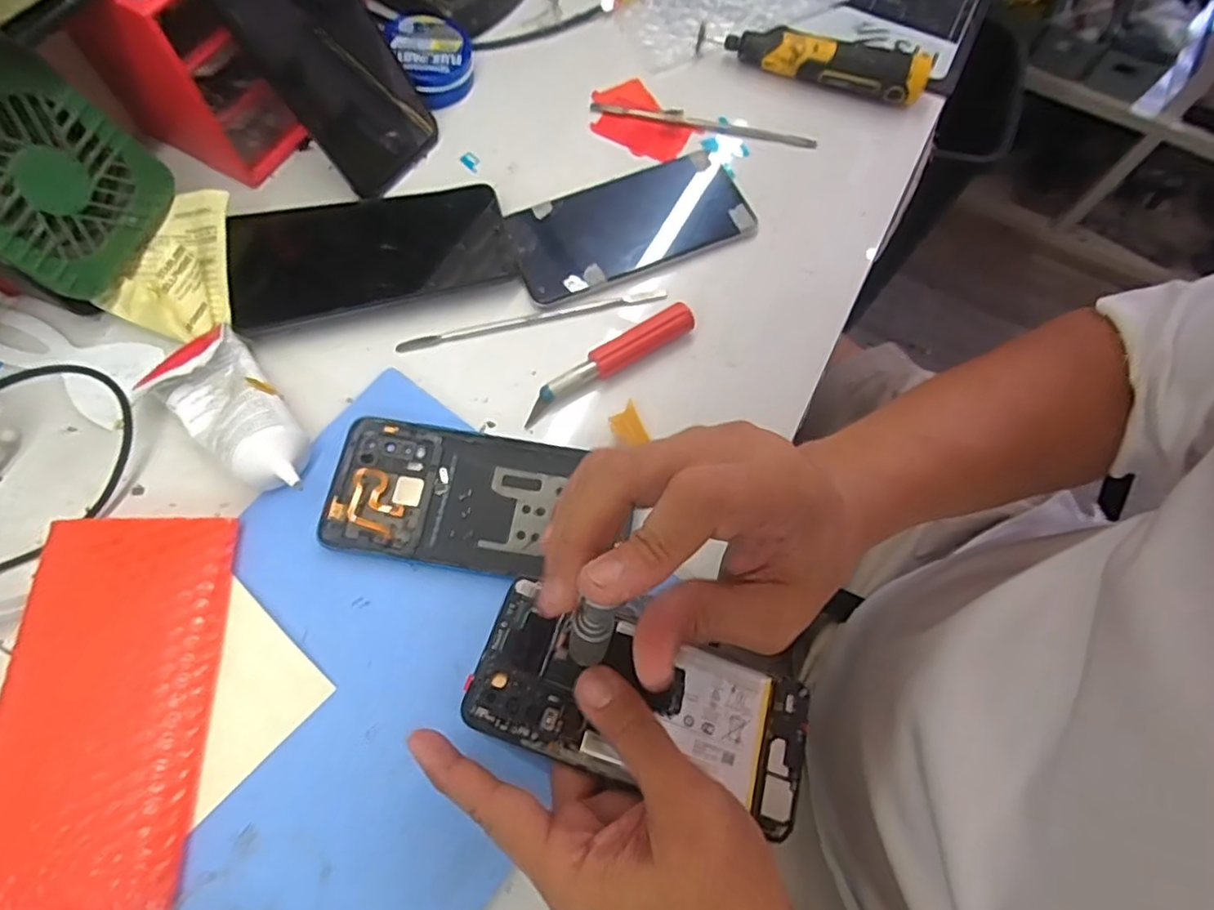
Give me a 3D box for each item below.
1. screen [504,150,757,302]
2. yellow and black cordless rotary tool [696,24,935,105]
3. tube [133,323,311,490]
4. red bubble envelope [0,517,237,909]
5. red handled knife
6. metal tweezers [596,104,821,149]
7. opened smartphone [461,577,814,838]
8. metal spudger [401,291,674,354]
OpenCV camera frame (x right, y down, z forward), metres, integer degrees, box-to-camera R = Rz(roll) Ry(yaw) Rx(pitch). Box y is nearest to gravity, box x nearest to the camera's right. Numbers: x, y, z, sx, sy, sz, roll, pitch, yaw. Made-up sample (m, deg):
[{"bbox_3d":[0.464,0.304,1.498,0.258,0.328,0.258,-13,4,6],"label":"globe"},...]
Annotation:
[{"bbox_3d":[0.016,-0.150,0.424,0.153,0.013,0.075,-23,72,-10],"label":"screen"},{"bbox_3d":[0.147,-0.286,0.470,0.164,0.028,0.028,17,70,4],"label":"yellow and black cordless rotary tool"},{"bbox_3d":[-0.202,-0.024,0.354,0.117,0.028,0.051,38,70,26],"label":"tube"},{"bbox_3d":[-0.235,0.115,0.305,0.093,0.015,0.170,0,67,-3],"label":"red bubble envelope"},{"bbox_3d":[0.001,-0.057,0.385,0.113,0.016,0.018,-31,74,-13],"label":"red handled knife"},{"bbox_3d":[0.068,-0.236,0.461,0.158,0.004,0.012,12,70,2],"label":"metal tweezers"},{"bbox_3d":[0.019,0.115,0.305,0.158,0.013,0.073,16,67,-4],"label":"opened smartphone"},{"bbox_3d":[-0.044,-0.084,0.403,0.167,0.005,0.008,-13,68,-9],"label":"metal spudger"}]

